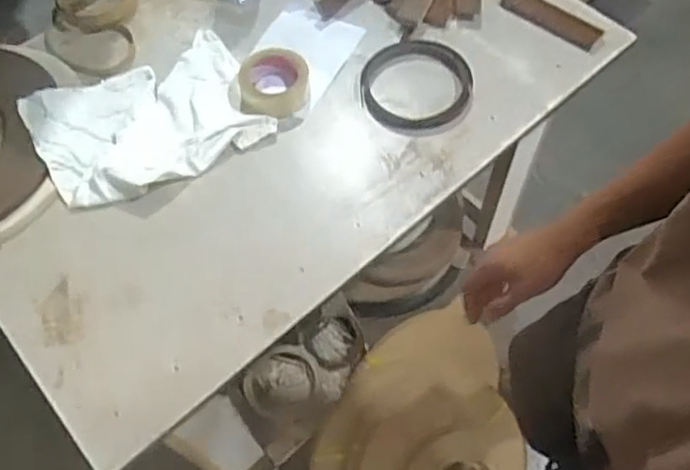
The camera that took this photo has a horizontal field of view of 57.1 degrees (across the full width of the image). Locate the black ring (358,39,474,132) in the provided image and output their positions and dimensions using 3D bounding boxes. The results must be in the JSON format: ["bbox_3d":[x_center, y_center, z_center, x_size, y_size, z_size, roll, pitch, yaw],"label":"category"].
[{"bbox_3d":[0.114,-0.238,1.000,0.175,0.024,0.180,-1,61,2],"label":"black ring"}]

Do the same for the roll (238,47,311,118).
[{"bbox_3d":[-0.111,-0.239,0.983,0.111,0.044,0.109,-1,61,2],"label":"roll"}]

